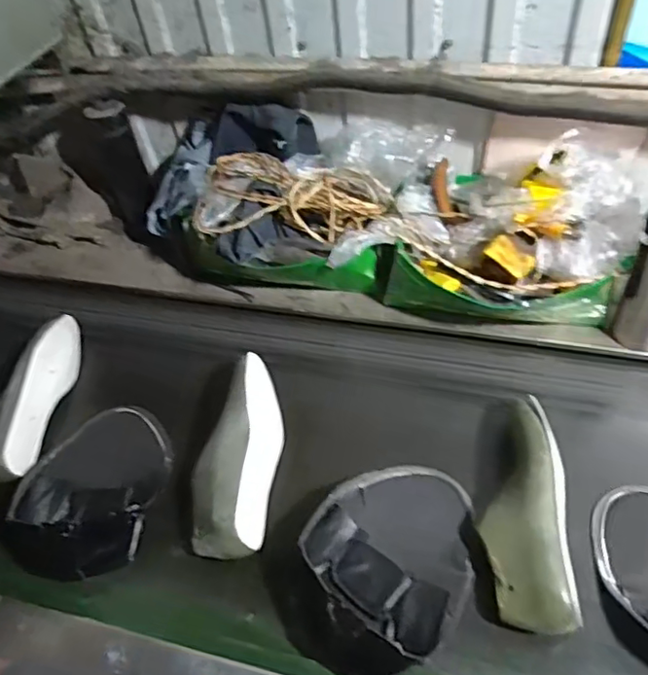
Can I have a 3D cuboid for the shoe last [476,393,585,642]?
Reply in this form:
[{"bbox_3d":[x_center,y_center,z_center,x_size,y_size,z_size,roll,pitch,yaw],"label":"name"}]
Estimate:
[{"bbox_3d":[0.216,0.178,0.621,0.082,0.069,0.237,4,50,8],"label":"shoe last"}]

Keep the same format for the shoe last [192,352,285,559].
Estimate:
[{"bbox_3d":[-0.102,0.138,0.709,0.091,0.080,0.256,4,50,8],"label":"shoe last"}]

